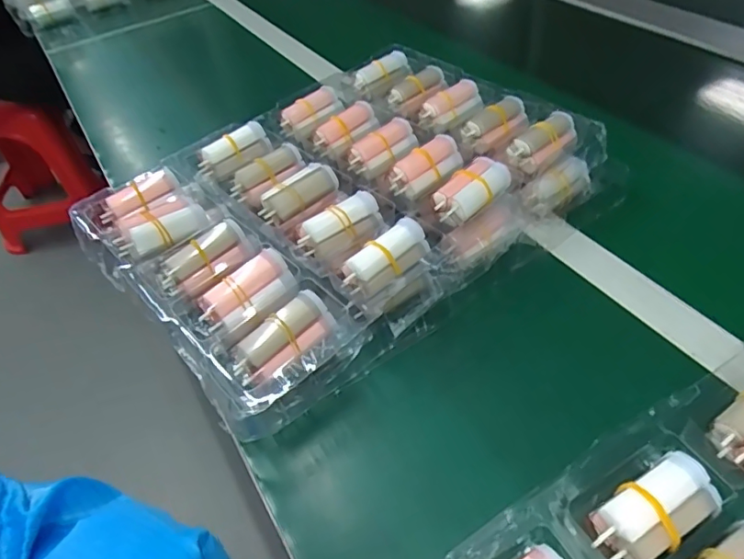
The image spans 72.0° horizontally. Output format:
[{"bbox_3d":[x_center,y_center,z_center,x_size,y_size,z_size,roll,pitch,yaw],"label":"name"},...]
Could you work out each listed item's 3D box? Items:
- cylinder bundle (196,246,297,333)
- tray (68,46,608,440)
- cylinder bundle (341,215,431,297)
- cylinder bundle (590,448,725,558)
[{"bbox_3d":[-0.087,0.008,0.356,0.065,0.030,0.026,-33,53,-22],"label":"cylinder bundle"},{"bbox_3d":[-0.016,-0.078,0.450,0.399,0.059,0.275,-34,53,-23],"label":"tray"},{"bbox_3d":[0.011,-0.017,0.368,0.067,0.024,0.025,-32,53,-22],"label":"cylinder bundle"},{"bbox_3d":[0.152,0.125,0.276,0.068,0.024,0.034,-24,50,-15],"label":"cylinder bundle"}]

